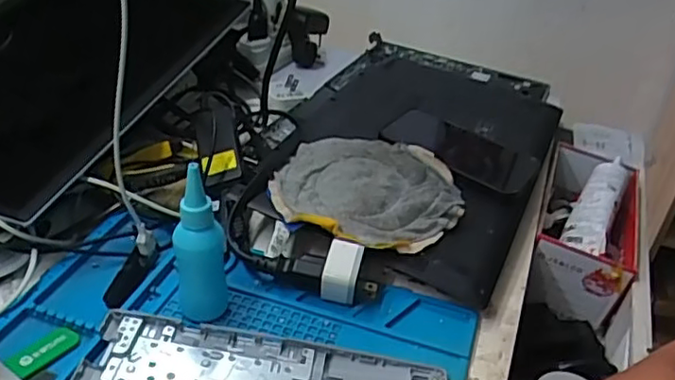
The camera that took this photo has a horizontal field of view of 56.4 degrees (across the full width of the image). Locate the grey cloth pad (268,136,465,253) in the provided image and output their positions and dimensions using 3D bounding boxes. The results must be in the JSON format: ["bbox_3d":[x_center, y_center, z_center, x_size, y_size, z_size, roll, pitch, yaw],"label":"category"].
[{"bbox_3d":[0.026,-0.002,0.551,0.159,0.018,0.140,17,37,16],"label":"grey cloth pad"}]

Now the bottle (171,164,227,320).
[{"bbox_3d":[-0.097,0.037,0.443,0.034,0.119,0.034,-5,36,-15],"label":"bottle"}]

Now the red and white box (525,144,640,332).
[{"bbox_3d":[0.255,0.037,0.651,0.092,0.091,0.183,17,36,16],"label":"red and white box"}]

